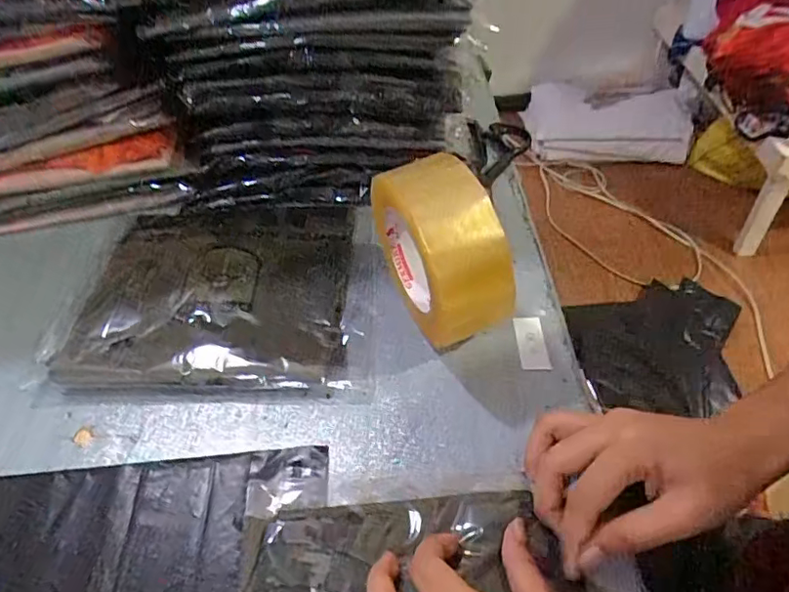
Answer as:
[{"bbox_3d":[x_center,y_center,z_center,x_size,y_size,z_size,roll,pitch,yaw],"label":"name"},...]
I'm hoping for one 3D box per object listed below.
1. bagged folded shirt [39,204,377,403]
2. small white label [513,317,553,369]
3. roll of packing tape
[{"bbox_3d":[-0.137,-0.011,0.470,0.247,0.022,0.209,-1,48,5],"label":"bagged folded shirt"},{"bbox_3d":[0.102,0.034,0.417,0.021,0.004,0.048,-4,48,3],"label":"small white label"},{"bbox_3d":[0.032,-0.025,0.390,0.061,0.127,0.111,-19,49,-11],"label":"roll of packing tape"}]

